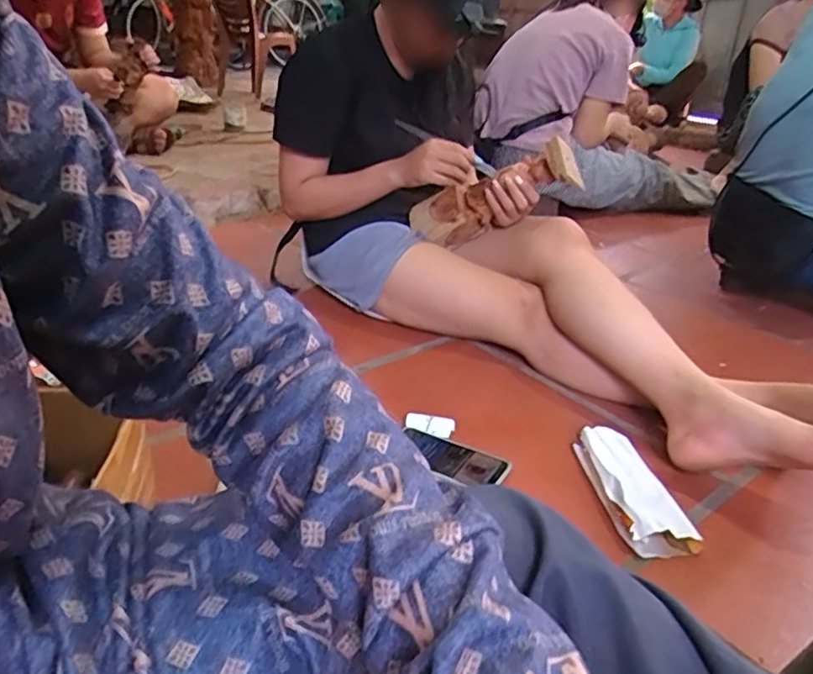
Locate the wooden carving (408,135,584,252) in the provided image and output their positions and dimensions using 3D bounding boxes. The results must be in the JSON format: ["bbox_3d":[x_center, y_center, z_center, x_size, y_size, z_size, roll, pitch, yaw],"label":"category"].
[{"bbox_3d":[0.150,-0.247,1.124,0.320,0.107,0.054,-23,14,31],"label":"wooden carving"}]

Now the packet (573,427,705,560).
[{"bbox_3d":[0.279,0.185,0.779,0.088,0.031,0.206,0,28,-5],"label":"packet"}]

